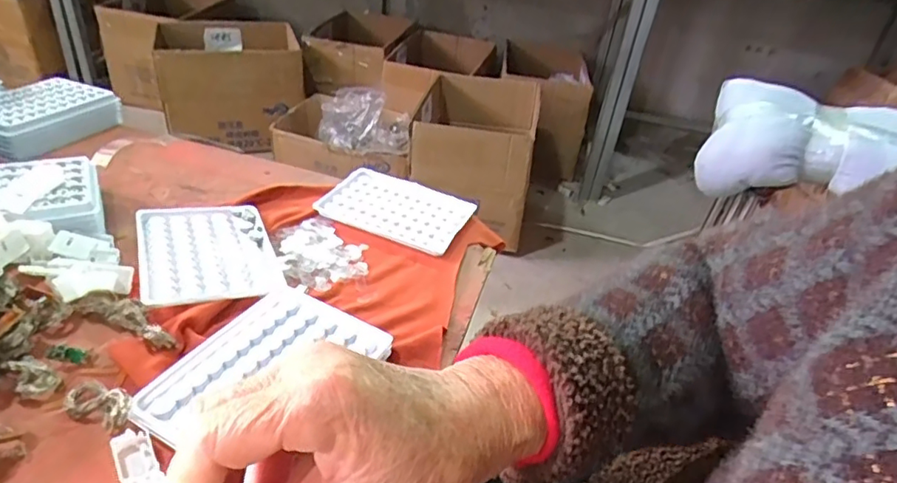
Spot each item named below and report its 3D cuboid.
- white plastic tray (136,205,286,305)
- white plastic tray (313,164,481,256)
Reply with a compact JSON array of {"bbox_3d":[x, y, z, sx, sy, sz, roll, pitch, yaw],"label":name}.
[{"bbox_3d":[-0.189,0.007,0.444,0.094,0.014,0.128,-11,38,-24],"label":"white plastic tray"},{"bbox_3d":[-0.050,-0.033,0.537,0.130,0.012,0.087,18,35,14],"label":"white plastic tray"}]

